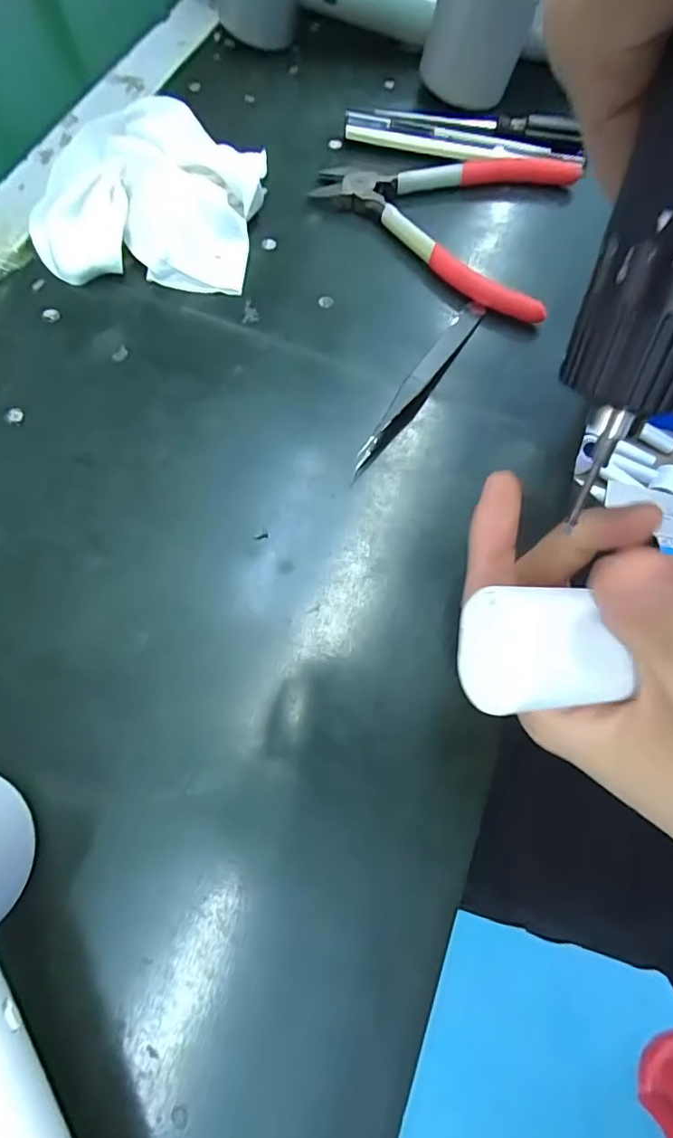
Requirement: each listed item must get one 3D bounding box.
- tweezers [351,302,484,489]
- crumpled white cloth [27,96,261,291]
[{"bbox_3d":[0.042,-0.090,0.238,0.012,0.011,0.118,30,71,10],"label":"tweezers"},{"bbox_3d":[-0.100,-0.198,0.265,0.111,0.031,0.099,4,69,0],"label":"crumpled white cloth"}]

